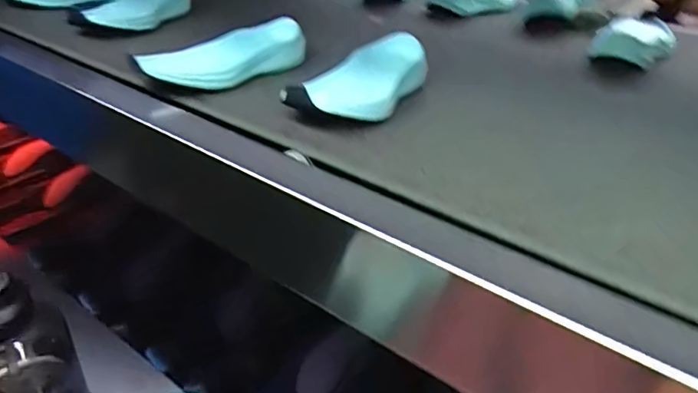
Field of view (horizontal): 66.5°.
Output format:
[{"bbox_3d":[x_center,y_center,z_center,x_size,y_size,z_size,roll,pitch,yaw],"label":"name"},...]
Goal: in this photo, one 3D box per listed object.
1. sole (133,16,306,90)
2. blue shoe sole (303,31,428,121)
[{"bbox_3d":[-0.133,-0.157,0.589,0.171,0.040,0.074,-25,41,-31],"label":"sole"},{"bbox_3d":[0.019,-0.119,0.527,0.072,0.038,0.183,22,41,30],"label":"blue shoe sole"}]

